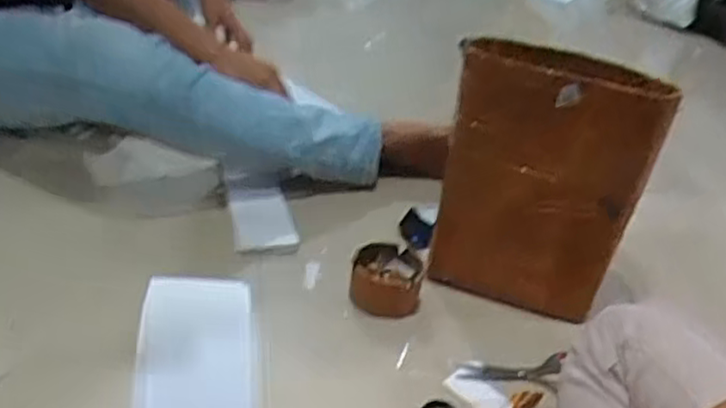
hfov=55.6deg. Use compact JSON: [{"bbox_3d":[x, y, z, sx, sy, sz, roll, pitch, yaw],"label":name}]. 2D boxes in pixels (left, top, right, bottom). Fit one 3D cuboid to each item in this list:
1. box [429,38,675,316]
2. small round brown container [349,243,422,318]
[{"bbox_3d":[0.205,-0.029,0.796,0.220,0.286,0.110,12,23,9],"label":"box"},{"bbox_3d":[0.026,0.087,0.774,0.075,0.058,0.079,7,30,-4],"label":"small round brown container"}]

